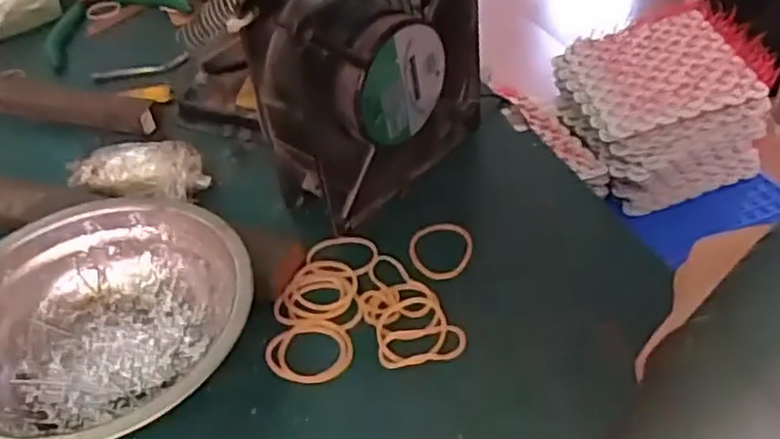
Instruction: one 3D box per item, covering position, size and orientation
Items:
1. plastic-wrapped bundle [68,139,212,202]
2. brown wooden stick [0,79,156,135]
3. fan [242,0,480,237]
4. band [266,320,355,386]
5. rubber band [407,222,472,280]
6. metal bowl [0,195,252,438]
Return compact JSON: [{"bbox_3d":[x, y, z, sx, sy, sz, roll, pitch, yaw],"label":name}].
[{"bbox_3d":[-0.140,-0.024,0.388,0.073,0.029,0.024,-7,41,0],"label":"plastic-wrapped bundle"},{"bbox_3d":[-0.262,-0.085,0.477,0.241,0.020,0.021,12,45,20],"label":"brown wooden stick"},{"bbox_3d":[-0.007,-0.072,0.354,0.044,0.117,0.123,29,53,34],"label":"fan"},{"bbox_3d":[-0.035,0.057,0.302,0.037,0.004,0.030,-4,42,4],"label":"band"},{"bbox_3d":[0.025,0.014,0.341,0.031,0.004,0.035,-7,41,0],"label":"rubber band"},{"bbox_3d":[-0.119,0.048,0.296,0.119,0.043,0.126,-4,42,3],"label":"metal bowl"}]

